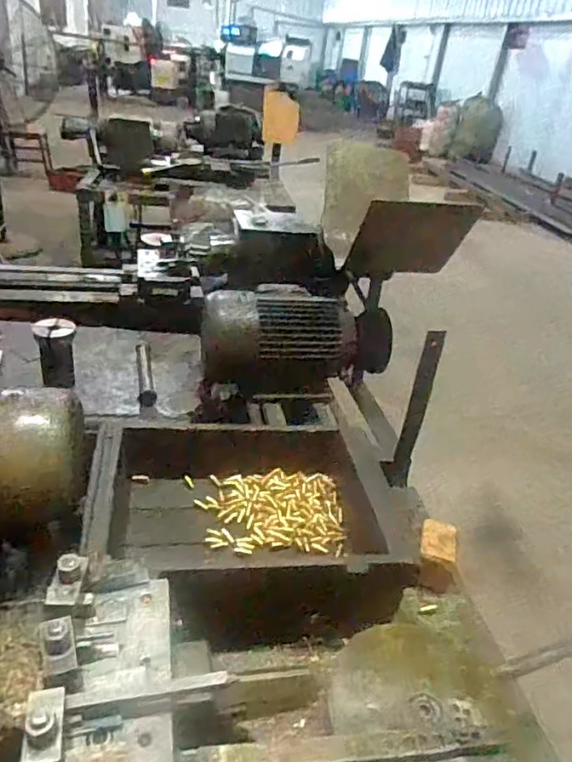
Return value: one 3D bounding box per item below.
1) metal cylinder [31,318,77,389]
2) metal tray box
[{"bbox_3d":[-0.394,-0.051,0.991,0.066,0.097,0.065,-5,30,-19],"label":"metal cylinder"},{"bbox_3d":[-0.066,0.182,0.839,0.413,0.111,0.316,1,29,-10],"label":"metal tray box"}]

